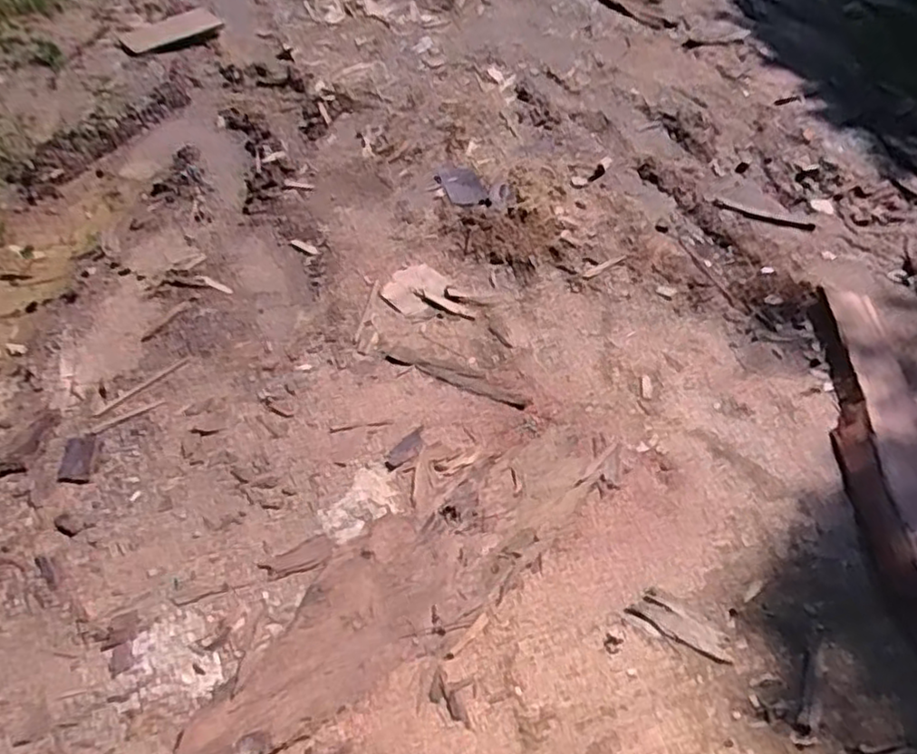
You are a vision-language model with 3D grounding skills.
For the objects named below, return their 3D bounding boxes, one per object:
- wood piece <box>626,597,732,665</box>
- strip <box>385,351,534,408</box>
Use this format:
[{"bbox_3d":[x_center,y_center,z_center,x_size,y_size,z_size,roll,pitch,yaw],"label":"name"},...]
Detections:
[{"bbox_3d":[0.499,0.563,1.517,0.229,0.019,0.068,23,52,13],"label":"wood piece"},{"bbox_3d":[0.000,-0.004,1.928,0.423,0.014,0.065,20,51,10],"label":"strip"}]

